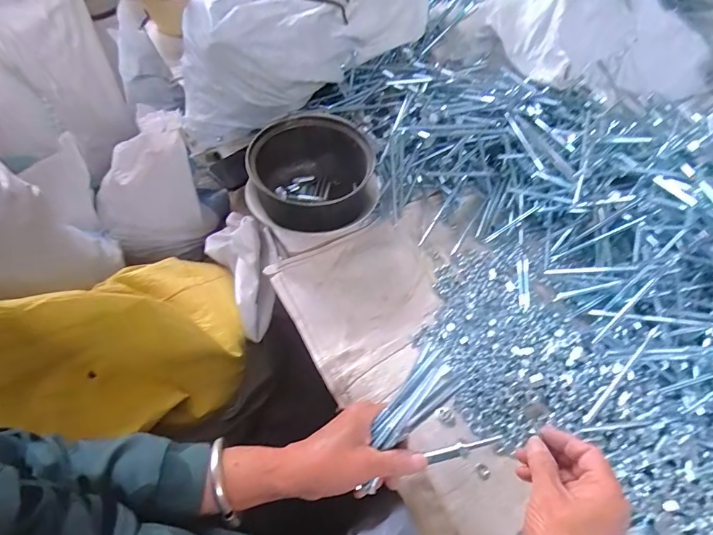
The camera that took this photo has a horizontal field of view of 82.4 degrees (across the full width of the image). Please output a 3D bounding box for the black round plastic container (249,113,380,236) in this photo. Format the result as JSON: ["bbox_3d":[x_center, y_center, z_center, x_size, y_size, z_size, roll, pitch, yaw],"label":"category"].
[{"bbox_3d":[-0.067,-0.134,0.591,0.168,0.090,0.146,-10,53,-9],"label":"black round plastic container"}]

